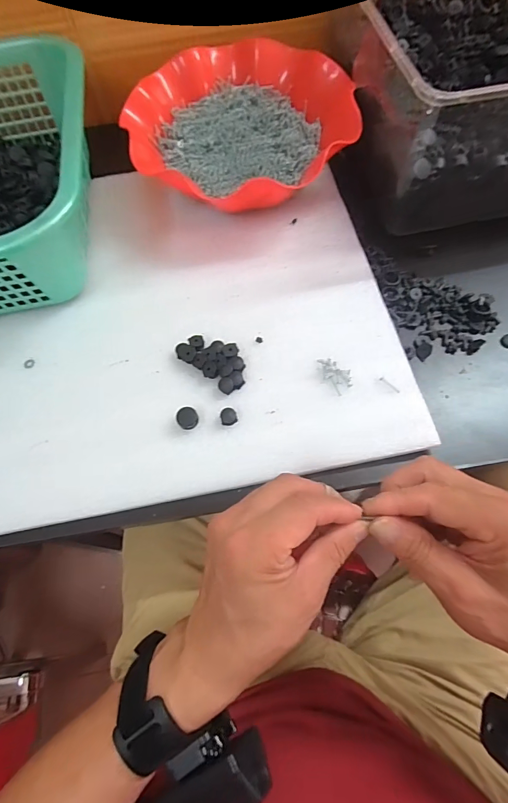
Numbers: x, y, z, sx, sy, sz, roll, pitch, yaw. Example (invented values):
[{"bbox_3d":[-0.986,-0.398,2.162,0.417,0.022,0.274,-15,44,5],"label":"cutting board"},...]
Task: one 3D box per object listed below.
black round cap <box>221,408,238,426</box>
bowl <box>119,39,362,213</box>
[{"bbox_3d":[-0.021,0.013,0.322,0.013,0.007,0.013,0,68,1],"label":"black round cap"},{"bbox_3d":[-0.010,-0.279,0.412,0.227,0.059,0.210,24,71,10],"label":"bowl"}]

